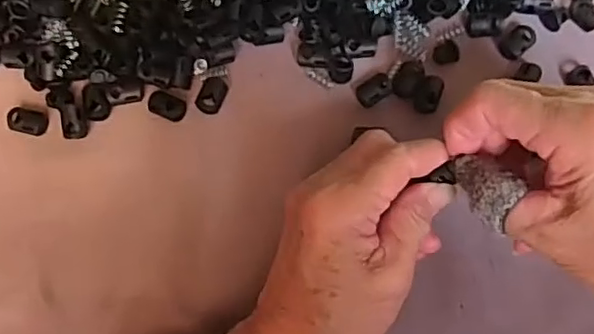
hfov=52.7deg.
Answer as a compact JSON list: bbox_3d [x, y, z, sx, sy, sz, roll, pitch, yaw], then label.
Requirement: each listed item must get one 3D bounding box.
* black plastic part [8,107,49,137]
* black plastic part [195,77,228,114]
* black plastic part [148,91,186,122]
[{"bbox_3d":[-0.152,-0.026,0.338,0.022,0.006,0.015,16,76,4],"label":"black plastic part"},{"bbox_3d":[-0.048,-0.042,0.339,0.015,0.006,0.022,20,76,5],"label":"black plastic part"},{"bbox_3d":[-0.073,-0.035,0.336,0.020,0.009,0.014,17,76,5],"label":"black plastic part"}]

